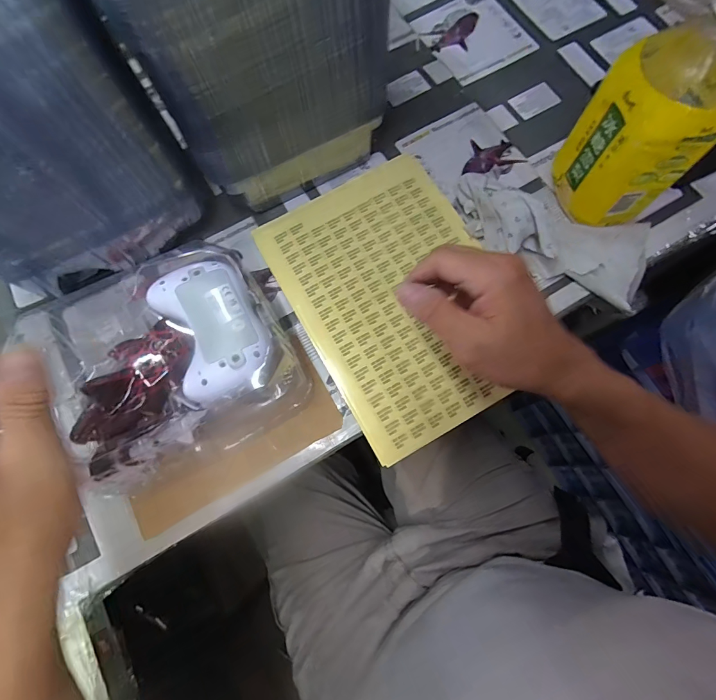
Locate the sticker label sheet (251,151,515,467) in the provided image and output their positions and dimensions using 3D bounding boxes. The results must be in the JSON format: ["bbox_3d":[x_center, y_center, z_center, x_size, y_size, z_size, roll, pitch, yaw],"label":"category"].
[{"bbox_3d":[0.043,-0.060,0.414,0.207,0.010,0.289,-29,76,-7],"label":"sticker label sheet"}]

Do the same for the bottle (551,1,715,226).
[{"bbox_3d":[0.258,-0.197,0.339,0.082,0.203,0.086,0,74,1],"label":"bottle"}]

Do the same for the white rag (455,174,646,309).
[{"bbox_3d":[0.200,-0.121,0.398,0.204,0.060,0.091,19,75,6],"label":"white rag"}]

